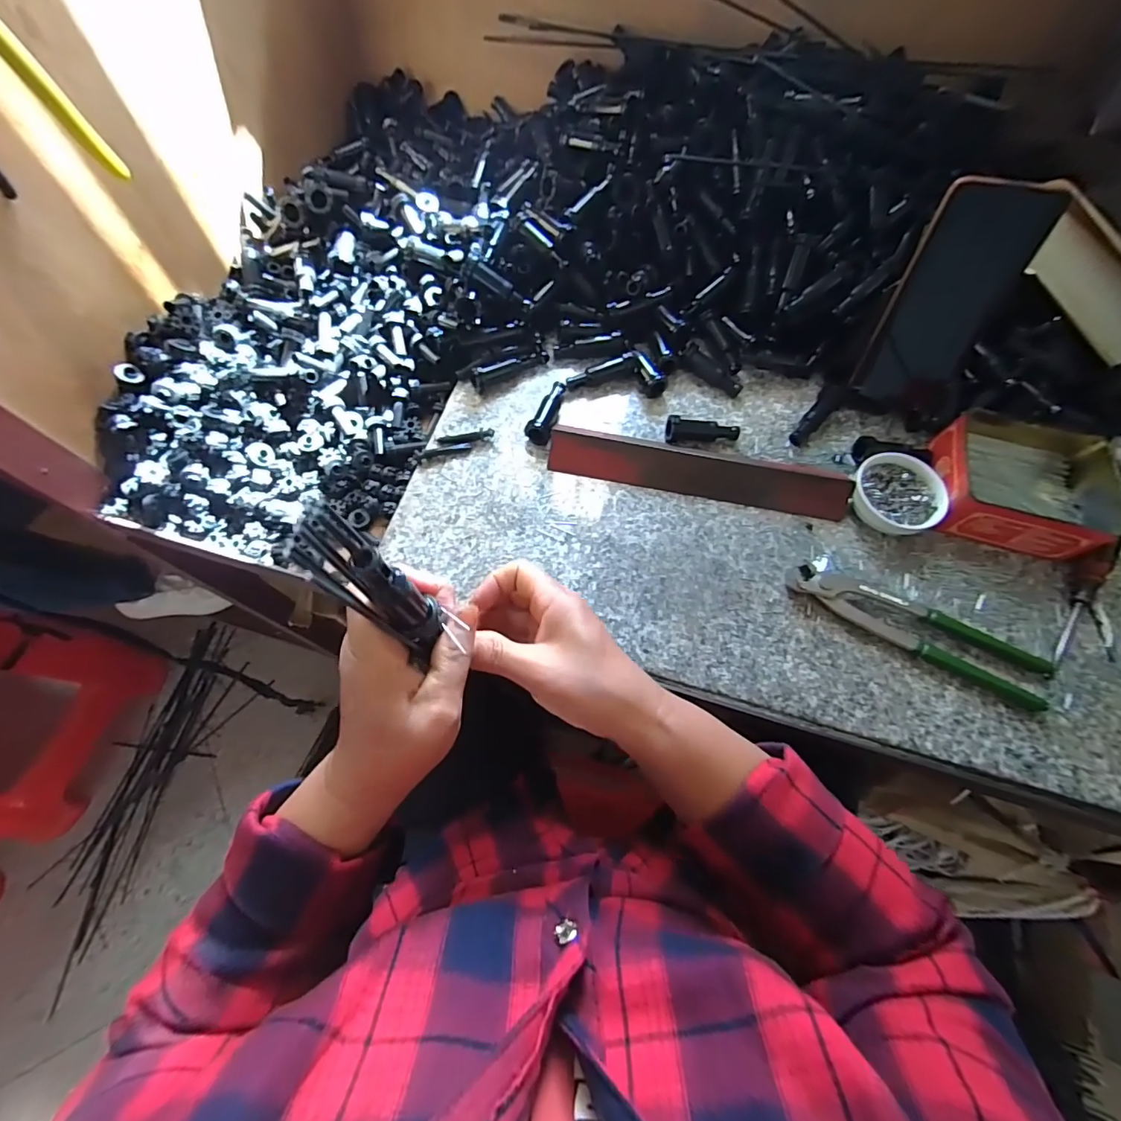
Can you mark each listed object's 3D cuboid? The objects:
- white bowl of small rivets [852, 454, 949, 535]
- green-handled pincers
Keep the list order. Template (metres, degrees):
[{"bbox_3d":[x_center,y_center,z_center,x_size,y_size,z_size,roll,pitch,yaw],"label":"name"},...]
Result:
[{"bbox_3d":[0.285,-0.055,0.418,0.070,0.028,0.064,1,67,-1],"label":"white bowl of small rivets"},{"bbox_3d":[0.277,0.048,0.379,0.196,0.017,0.047,27,69,9],"label":"green-handled pincers"}]

